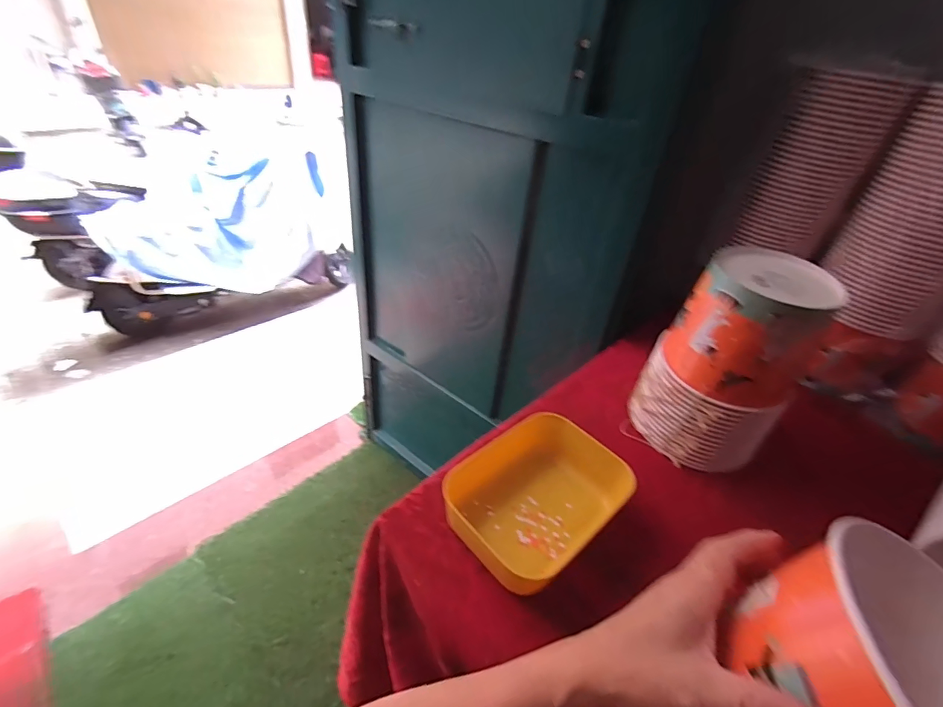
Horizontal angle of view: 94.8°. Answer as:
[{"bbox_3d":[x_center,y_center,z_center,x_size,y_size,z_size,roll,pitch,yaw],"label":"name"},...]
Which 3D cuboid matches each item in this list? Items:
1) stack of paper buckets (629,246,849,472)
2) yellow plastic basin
[{"bbox_3d":[0.306,0.011,0.528,0.154,0.242,0.129,27,41,25],"label":"stack of paper buckets"},{"bbox_3d":[0.068,0.155,0.476,0.187,0.062,0.147,-24,47,-35],"label":"yellow plastic basin"}]

